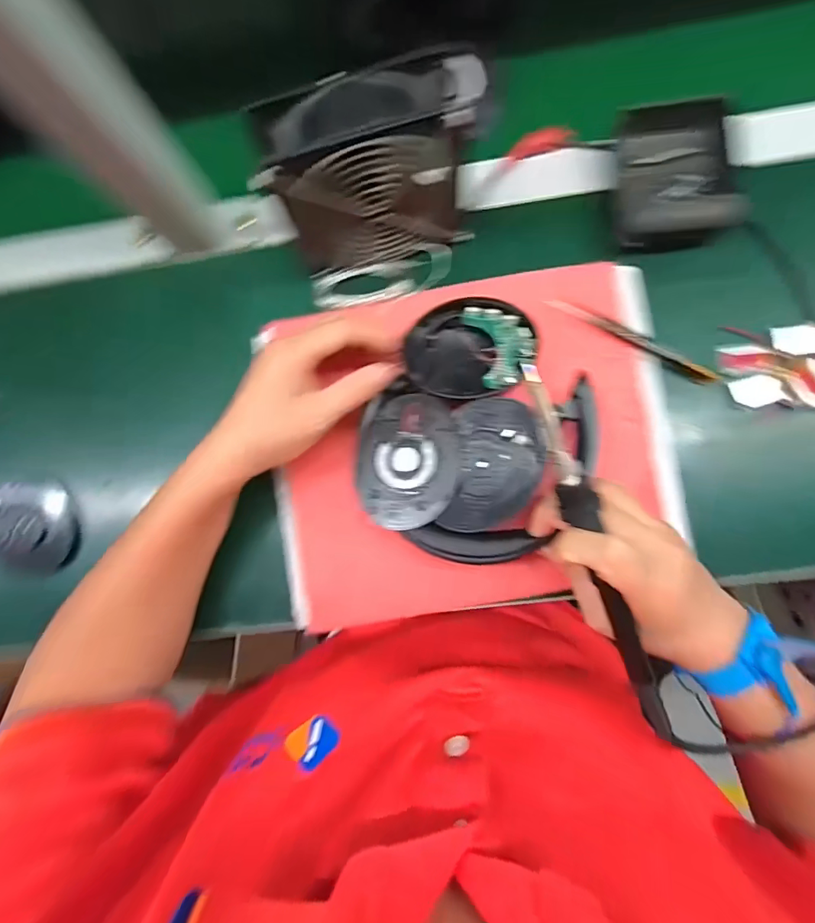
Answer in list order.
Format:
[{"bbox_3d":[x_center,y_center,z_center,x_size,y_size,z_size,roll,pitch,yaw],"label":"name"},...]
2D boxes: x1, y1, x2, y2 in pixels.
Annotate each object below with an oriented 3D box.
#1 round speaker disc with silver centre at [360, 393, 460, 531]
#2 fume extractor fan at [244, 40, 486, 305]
[{"bbox_3d":[0.000,0.000,0.299,0.063,0.011,0.086,1,86,20],"label":"round speaker disc with silver centre"},{"bbox_3d":[-0.019,-0.165,0.297,0.126,0.115,0.070,-14,81,3],"label":"fume extractor fan"}]

